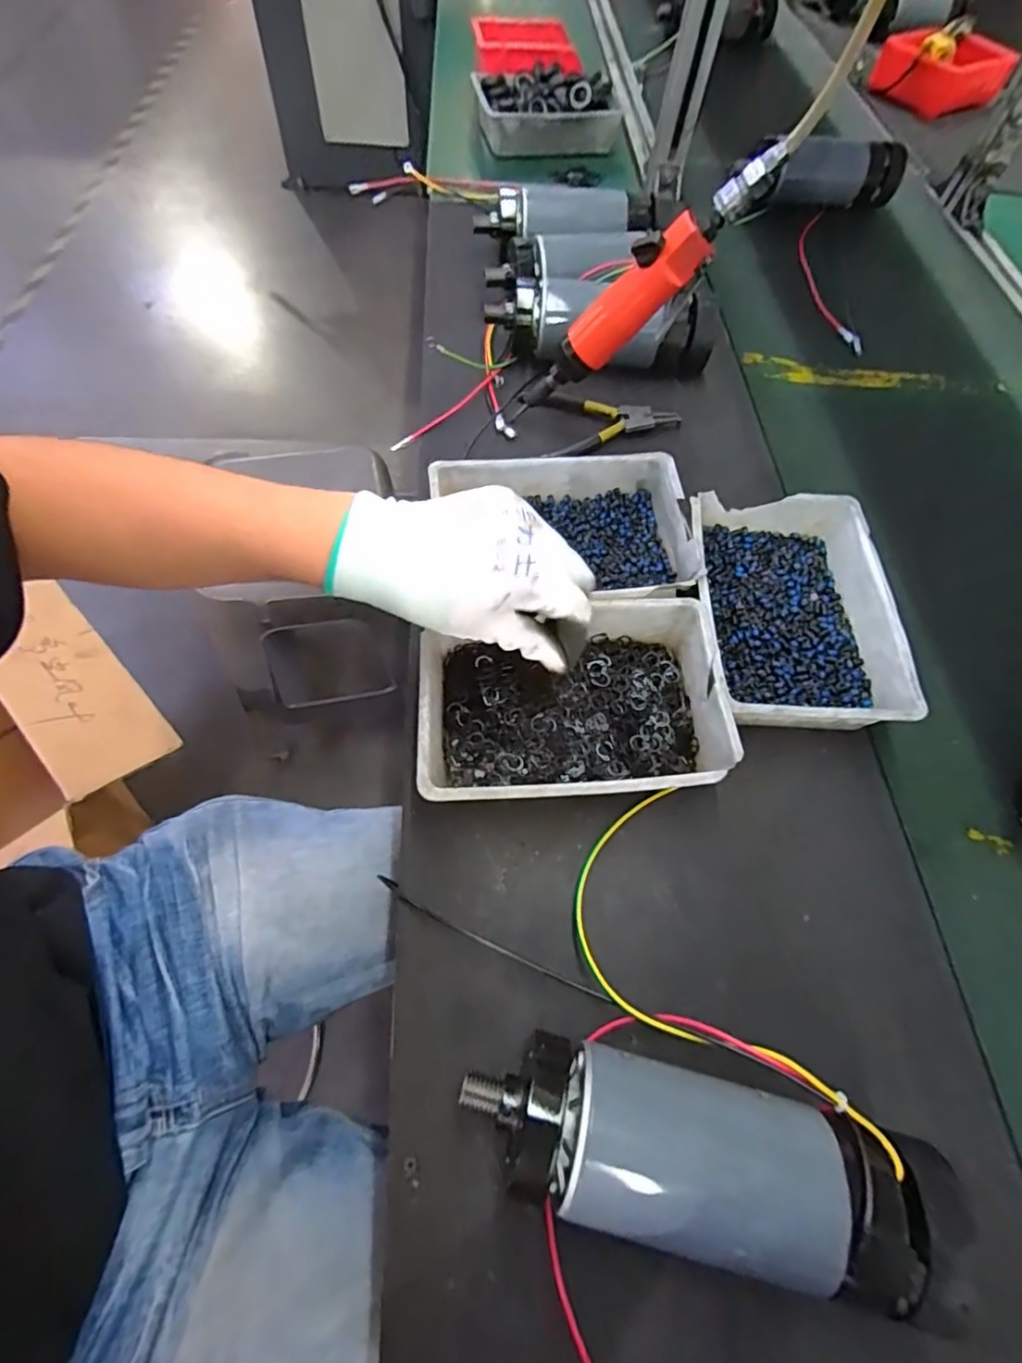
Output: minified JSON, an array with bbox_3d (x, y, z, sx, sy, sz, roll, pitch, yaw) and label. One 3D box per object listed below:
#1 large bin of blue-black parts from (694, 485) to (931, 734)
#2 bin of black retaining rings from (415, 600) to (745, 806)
[{"bbox_3d":[0.216,-0.057,0.459,0.144,0.046,0.204,4,62,-1],"label":"large bin of blue-black parts"},{"bbox_3d":[0.040,0.016,0.409,0.202,0.049,0.138,-2,63,-5],"label":"bin of black retaining rings"}]

